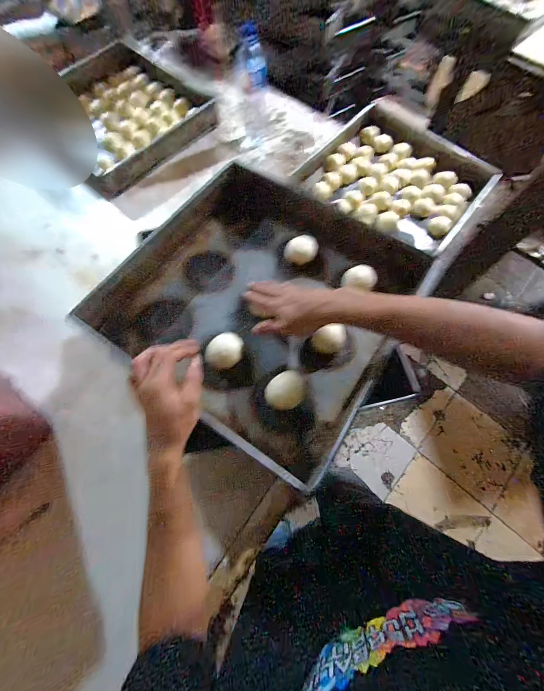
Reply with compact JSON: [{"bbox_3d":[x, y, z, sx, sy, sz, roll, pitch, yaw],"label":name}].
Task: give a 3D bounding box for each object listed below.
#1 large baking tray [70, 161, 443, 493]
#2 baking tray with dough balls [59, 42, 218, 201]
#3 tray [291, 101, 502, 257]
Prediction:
[{"bbox_3d":[-0.008,-0.076,0.441,0.407,0.084,0.416,32,71,10],"label":"large baking tray"},{"bbox_3d":[-0.457,-0.699,0.802,0.479,0.080,0.446,42,73,14],"label":"baking tray with dough balls"},{"bbox_3d":[0.351,-0.463,0.746,0.405,0.080,0.364,39,72,13],"label":"tray"}]

